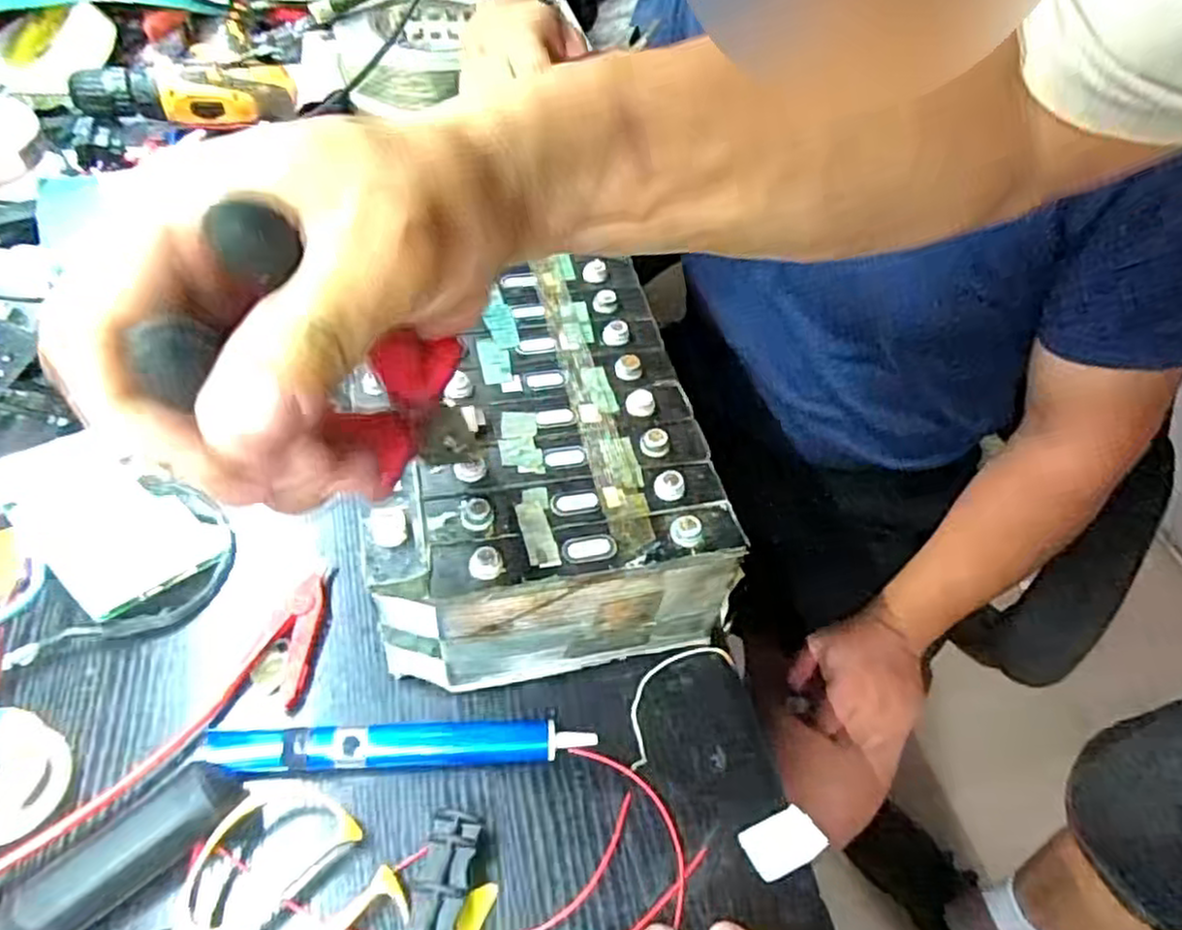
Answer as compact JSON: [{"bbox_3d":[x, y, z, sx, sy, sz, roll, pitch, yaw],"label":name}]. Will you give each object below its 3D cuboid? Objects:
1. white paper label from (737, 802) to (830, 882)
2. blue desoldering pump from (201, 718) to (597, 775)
[{"bbox_3d":[0.094,0.185,0.359,0.037,0.007,0.025,-18,56,-19],"label":"white paper label"},{"bbox_3d":[-0.094,0.138,0.365,0.184,0.019,0.025,1,52,-5],"label":"blue desoldering pump"}]

